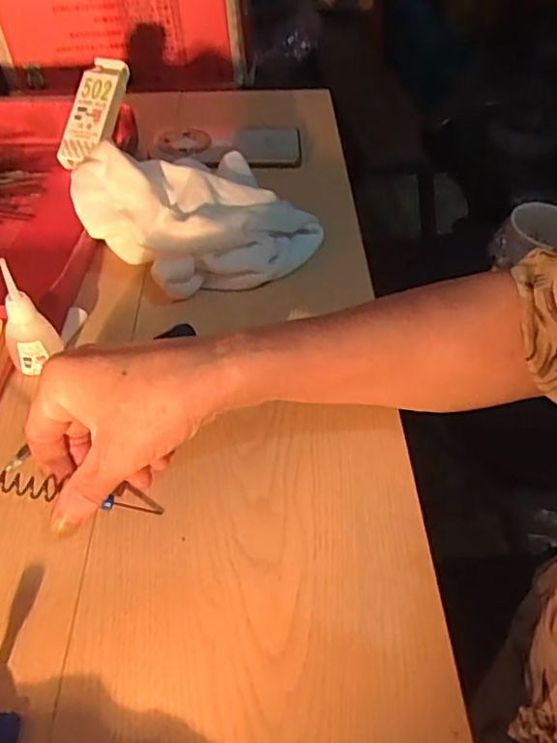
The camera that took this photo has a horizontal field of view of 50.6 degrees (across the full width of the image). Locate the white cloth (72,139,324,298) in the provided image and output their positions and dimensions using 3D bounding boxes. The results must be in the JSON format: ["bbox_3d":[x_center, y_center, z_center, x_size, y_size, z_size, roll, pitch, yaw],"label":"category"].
[{"bbox_3d":[-0.063,-0.138,0.507,0.208,0.080,0.111,-9,48,-11],"label":"white cloth"}]

